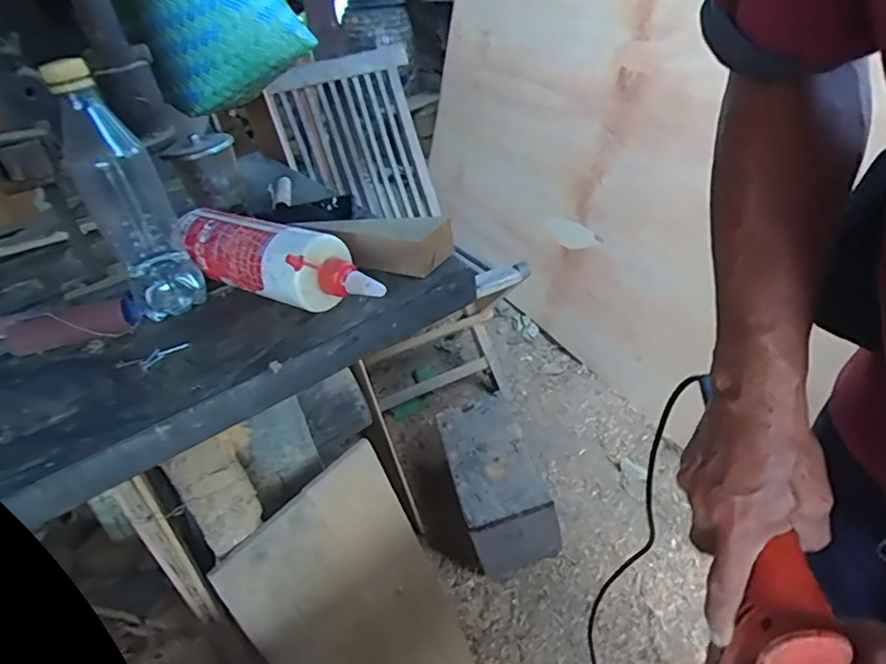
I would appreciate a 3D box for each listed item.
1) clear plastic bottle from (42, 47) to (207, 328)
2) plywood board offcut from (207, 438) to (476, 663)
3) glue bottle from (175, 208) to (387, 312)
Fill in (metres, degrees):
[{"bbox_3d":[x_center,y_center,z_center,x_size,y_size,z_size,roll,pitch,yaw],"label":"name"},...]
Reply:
[{"bbox_3d":[-0.273,-0.119,0.484,0.063,0.208,0.076,-23,38,-24],"label":"clear plastic bottle"},{"bbox_3d":[-0.102,0.440,0.833,0.017,0.527,0.261,5,36,44],"label":"plywood board offcut"},{"bbox_3d":[-0.148,-0.064,0.493,0.230,0.053,0.055,21,42,32],"label":"glue bottle"}]

